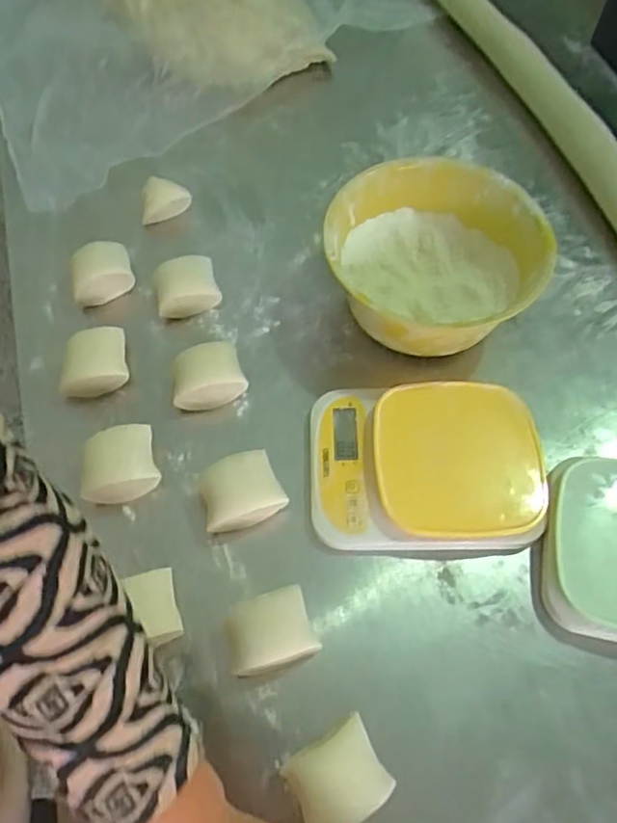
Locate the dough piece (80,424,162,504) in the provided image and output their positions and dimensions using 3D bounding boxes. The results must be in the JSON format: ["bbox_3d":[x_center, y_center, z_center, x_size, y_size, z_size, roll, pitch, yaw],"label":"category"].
[{"bbox_3d":[-0.164,0.045,0.546,0.066,0.042,0.058,-14,63,-9],"label":"dough piece"}]

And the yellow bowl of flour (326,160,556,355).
[{"bbox_3d":[0.115,-0.144,0.623,0.191,0.096,0.187,1,62,-1],"label":"yellow bowl of flour"}]

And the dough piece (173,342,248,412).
[{"bbox_3d":[-0.094,-0.031,0.585,0.064,0.046,0.042,-13,63,-8],"label":"dough piece"}]

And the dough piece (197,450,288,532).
[{"bbox_3d":[-0.056,0.066,0.538,0.070,0.041,0.055,-15,63,-9],"label":"dough piece"}]

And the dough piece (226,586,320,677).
[{"bbox_3d":[-0.028,0.167,0.483,0.065,0.039,0.053,-12,63,-8],"label":"dough piece"}]

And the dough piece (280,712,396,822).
[{"bbox_3d":[0.020,0.256,0.439,0.063,0.034,0.054,-26,65,-14],"label":"dough piece"}]

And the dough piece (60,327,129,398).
[{"bbox_3d":[-0.204,-0.047,0.601,0.060,0.034,0.050,-7,62,-5],"label":"dough piece"}]

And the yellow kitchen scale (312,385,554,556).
[{"bbox_3d":[0.099,0.042,0.552,0.194,0.041,0.153,0,62,-1],"label":"yellow kitchen scale"}]

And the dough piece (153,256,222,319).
[{"bbox_3d":[-0.124,-0.125,0.641,0.063,0.042,0.051,-20,64,-11],"label":"dough piece"}]

